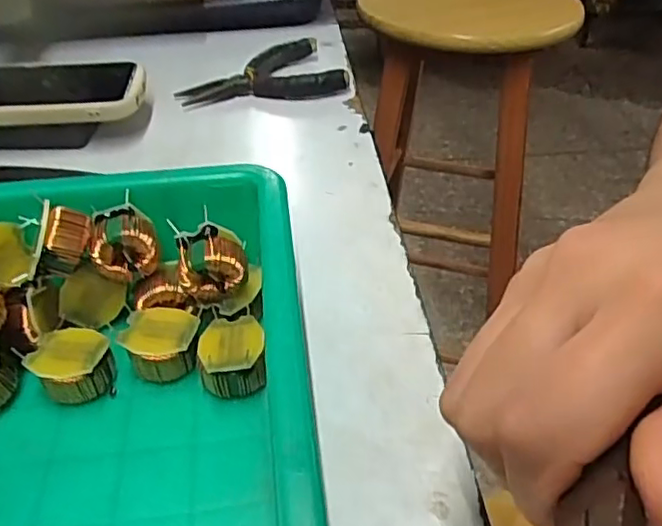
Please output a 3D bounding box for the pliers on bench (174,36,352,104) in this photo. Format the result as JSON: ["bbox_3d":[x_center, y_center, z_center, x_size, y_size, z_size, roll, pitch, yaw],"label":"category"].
[{"bbox_3d":[-0.055,-0.152,0.496,0.126,0.022,0.078,-5,38,-5],"label":"pliers on bench"}]

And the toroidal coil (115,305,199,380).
[{"bbox_3d":[-0.070,0.034,0.257,0.030,0.020,0.025,3,38,5],"label":"toroidal coil"}]

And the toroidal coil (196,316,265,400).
[{"bbox_3d":[-0.039,0.039,0.250,0.025,0.021,0.031,-5,38,-4],"label":"toroidal coil"}]

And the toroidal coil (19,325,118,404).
[{"bbox_3d":[-0.104,0.041,0.249,0.030,0.020,0.030,-1,38,1],"label":"toroidal coil"}]

